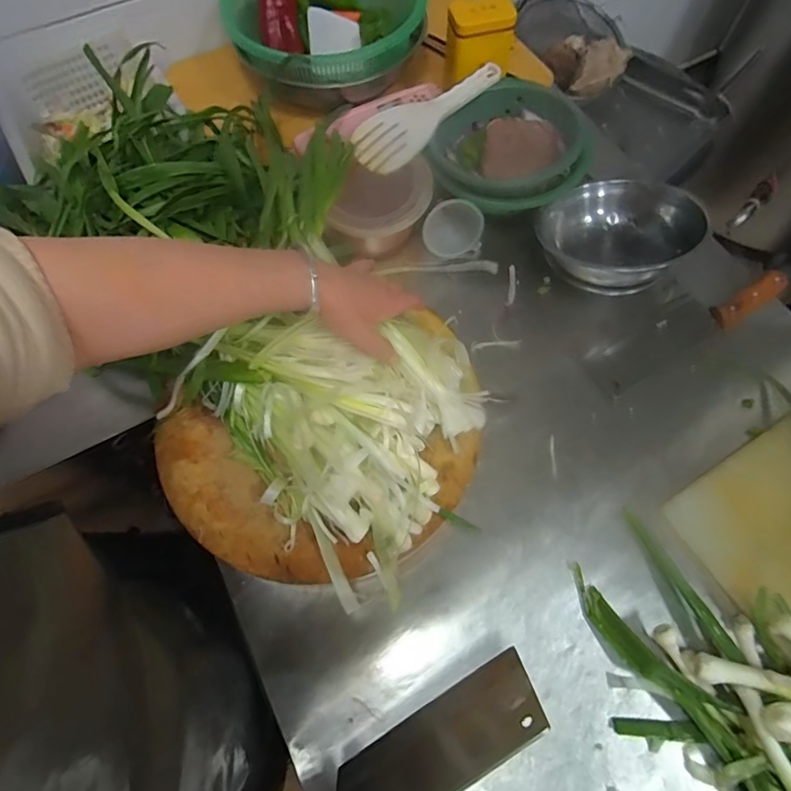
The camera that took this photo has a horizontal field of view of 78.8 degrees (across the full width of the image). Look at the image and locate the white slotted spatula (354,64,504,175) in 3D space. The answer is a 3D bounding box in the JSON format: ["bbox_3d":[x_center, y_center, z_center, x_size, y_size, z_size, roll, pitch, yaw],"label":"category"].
[{"bbox_3d":[0.043,-0.407,0.687,0.084,0.018,0.246,38,73,16],"label":"white slotted spatula"}]

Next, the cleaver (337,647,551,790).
[{"bbox_3d":[-0.009,0.317,0.374,0.293,0.099,0.027,-33,97,-7],"label":"cleaver"}]

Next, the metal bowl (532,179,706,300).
[{"bbox_3d":[0.283,-0.209,0.639,0.169,0.107,0.177,-1,67,1],"label":"metal bowl"}]

